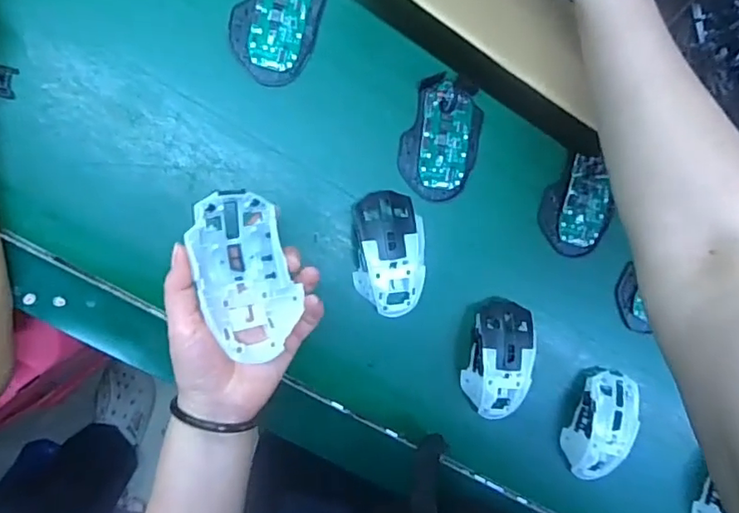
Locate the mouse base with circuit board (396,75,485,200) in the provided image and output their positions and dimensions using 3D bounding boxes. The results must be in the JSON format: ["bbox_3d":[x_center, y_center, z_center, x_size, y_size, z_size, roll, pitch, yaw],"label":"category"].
[{"bbox_3d":[0.070,-0.113,0.533,0.072,0.012,0.115,14,92,-10],"label":"mouse base with circuit board"}]

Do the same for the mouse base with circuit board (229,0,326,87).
[{"bbox_3d":[-0.081,-0.215,0.497,0.072,0.017,0.115,19,91,-10],"label":"mouse base with circuit board"}]

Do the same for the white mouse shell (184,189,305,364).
[{"bbox_3d":[-0.088,0.013,0.389,0.061,0.029,0.112,-18,92,-25],"label":"white mouse shell"}]

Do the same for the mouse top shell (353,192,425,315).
[{"bbox_3d":[0.019,0.000,0.519,0.067,0.036,0.119,-2,95,-9],"label":"mouse top shell"}]

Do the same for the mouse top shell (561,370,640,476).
[{"bbox_3d":[0.239,0.174,0.569,0.055,0.030,0.111,22,91,-10],"label":"mouse top shell"}]

